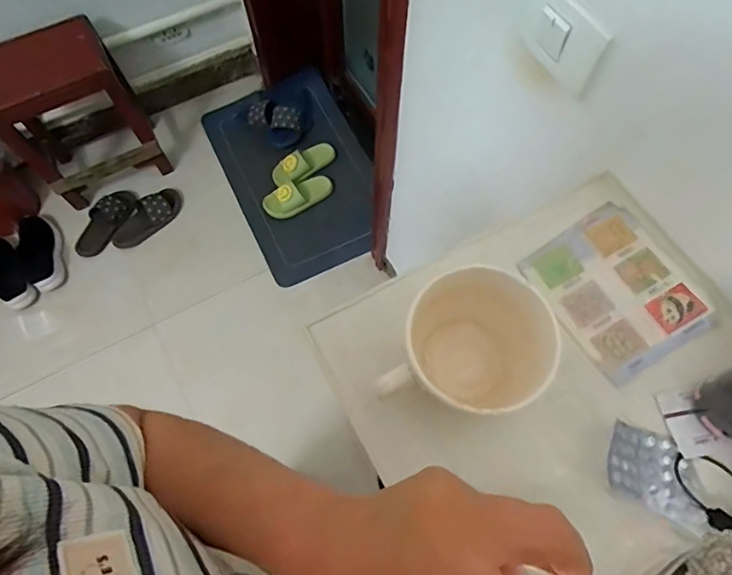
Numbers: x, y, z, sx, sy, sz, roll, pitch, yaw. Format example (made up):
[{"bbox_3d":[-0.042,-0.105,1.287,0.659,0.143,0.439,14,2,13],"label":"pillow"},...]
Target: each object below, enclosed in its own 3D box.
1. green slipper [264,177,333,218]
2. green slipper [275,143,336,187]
[{"bbox_3d":[-0.227,-0.318,1.591,0.241,0.065,0.099,-24,69,-9],"label":"green slipper"},{"bbox_3d":[-0.212,-0.430,1.636,0.231,0.061,0.083,-28,70,-11],"label":"green slipper"}]

